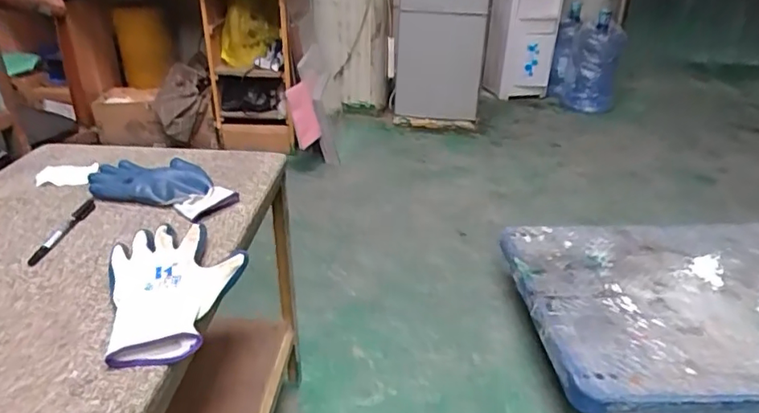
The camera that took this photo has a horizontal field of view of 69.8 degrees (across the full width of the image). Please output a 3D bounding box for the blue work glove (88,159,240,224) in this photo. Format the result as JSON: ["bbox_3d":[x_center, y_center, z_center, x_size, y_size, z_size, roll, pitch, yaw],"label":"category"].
[{"bbox_3d":[-0.299,-0.031,0.773,0.213,0.025,0.118,10,29,16],"label":"blue work glove"}]

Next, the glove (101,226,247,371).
[{"bbox_3d":[-0.208,0.083,0.569,0.134,0.035,0.192,-9,29,-19],"label":"glove"}]

